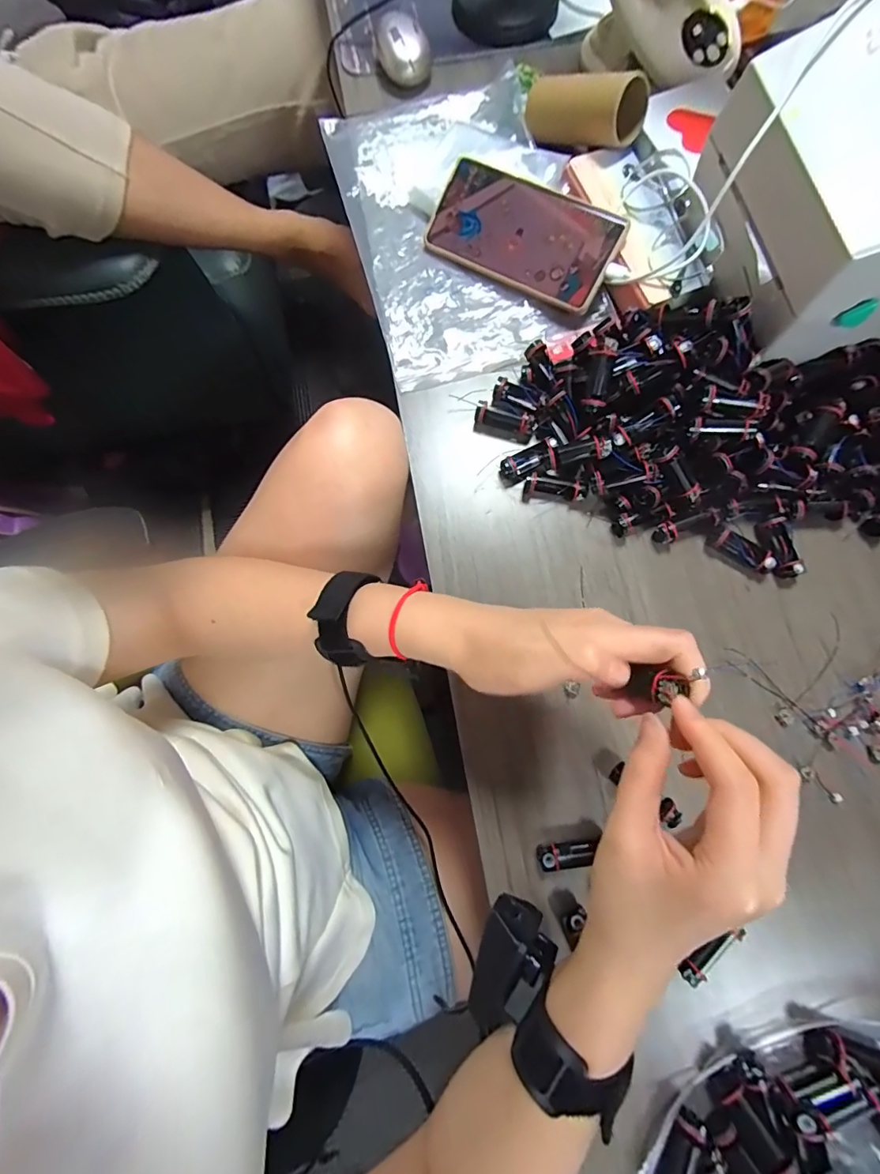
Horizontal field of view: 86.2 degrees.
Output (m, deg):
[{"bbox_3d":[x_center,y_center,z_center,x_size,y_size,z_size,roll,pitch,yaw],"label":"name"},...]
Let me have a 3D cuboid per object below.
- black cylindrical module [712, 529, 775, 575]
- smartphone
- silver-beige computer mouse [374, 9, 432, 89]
[{"bbox_3d":[0.231,-0.028,0.359,0.048,0.015,0.017,31,81,6],"label":"black cylindrical module"},{"bbox_3d":[0.069,-0.302,0.402,0.164,0.010,0.078,30,109,11],"label":"smartphone"},{"bbox_3d":[-0.035,-0.527,0.459,0.051,0.031,0.065,-7,79,-1],"label":"silver-beige computer mouse"}]

